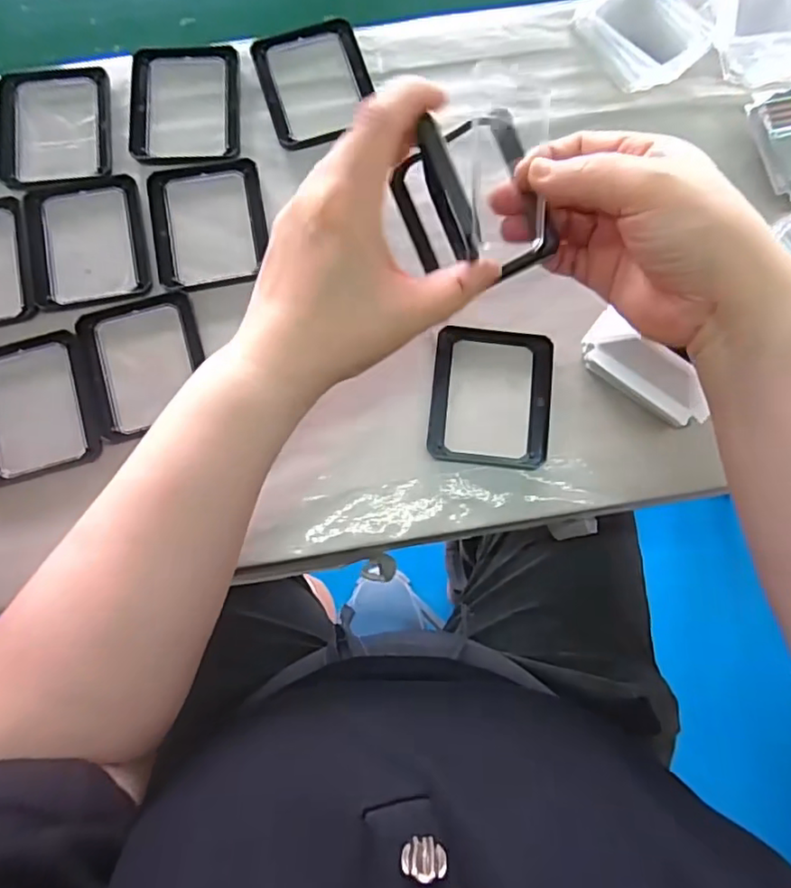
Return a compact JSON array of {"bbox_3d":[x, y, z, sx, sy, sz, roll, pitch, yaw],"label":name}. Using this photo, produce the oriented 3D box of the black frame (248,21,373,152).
[{"bbox_3d":[-0.051,-0.235,0.379,0.069,0.010,0.084,-17,78,-4],"label":"black frame"}]

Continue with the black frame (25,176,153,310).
[{"bbox_3d":[-0.187,-0.124,0.353,0.069,0.005,0.082,-11,78,-3],"label":"black frame"}]

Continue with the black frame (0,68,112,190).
[{"bbox_3d":[-0.216,-0.205,0.371,0.070,0.010,0.086,-5,78,-2],"label":"black frame"}]

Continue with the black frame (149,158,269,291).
[{"bbox_3d":[-0.114,-0.136,0.358,0.068,0.005,0.085,-9,78,-3],"label":"black frame"}]

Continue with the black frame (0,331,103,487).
[{"bbox_3d":[-0.210,-0.021,0.337,0.069,0.010,0.082,-15,78,-4],"label":"black frame"}]

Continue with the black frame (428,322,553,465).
[{"bbox_3d":[0.056,-0.028,0.343,0.070,0.010,0.080,5,78,1],"label":"black frame"}]

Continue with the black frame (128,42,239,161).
[{"bbox_3d":[-0.135,-0.223,0.376,0.068,0.009,0.088,-2,78,-1],"label":"black frame"}]

